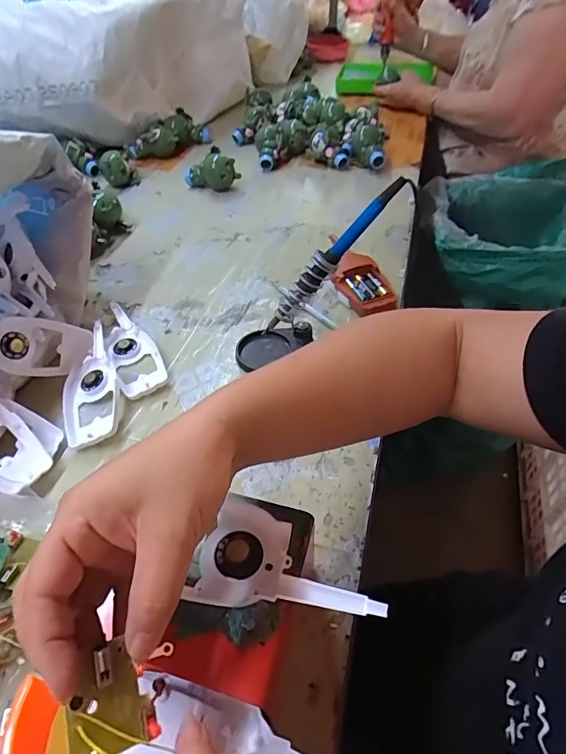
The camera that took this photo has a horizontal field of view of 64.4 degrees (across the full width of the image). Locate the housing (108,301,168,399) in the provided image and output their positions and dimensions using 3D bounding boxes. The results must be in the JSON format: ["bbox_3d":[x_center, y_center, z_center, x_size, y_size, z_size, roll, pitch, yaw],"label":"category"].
[{"bbox_3d":[-0.179,-0.036,0.533,0.053,0.013,0.161,-21,49,-16],"label":"housing"}]

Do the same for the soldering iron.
[{"bbox_3d":[0.045,-0.117,0.459,0.017,0.205,0.016,22,36,-35],"label":"soldering iron"}]

